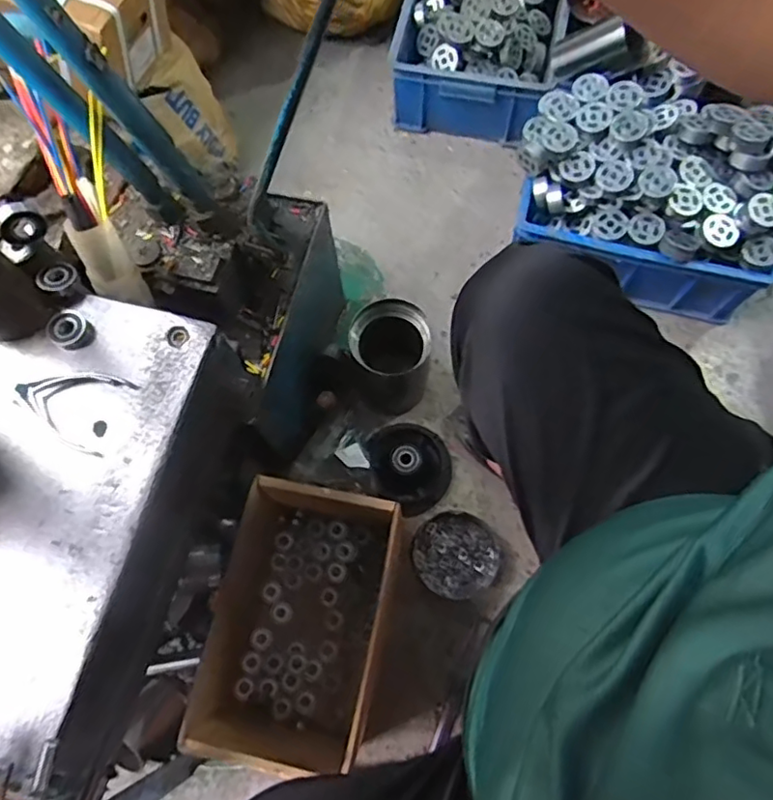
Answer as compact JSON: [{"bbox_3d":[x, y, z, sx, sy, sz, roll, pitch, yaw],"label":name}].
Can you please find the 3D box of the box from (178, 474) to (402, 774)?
[{"bbox_3d":[-0.106,0.282,0.771,0.220,0.204,0.309,6,71,4],"label":"box"}]

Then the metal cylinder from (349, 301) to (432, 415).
[{"bbox_3d":[0.007,-0.061,0.923,0.118,0.188,0.124,11,71,6],"label":"metal cylinder"}]

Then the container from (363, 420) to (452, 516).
[{"bbox_3d":[0.034,0.095,0.916,0.124,0.063,0.142,-43,74,-12],"label":"container"}]

